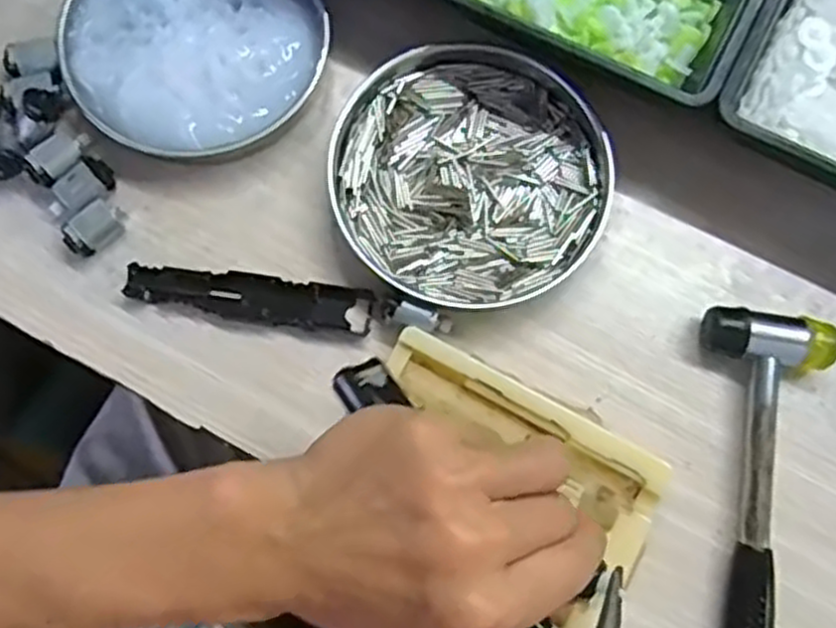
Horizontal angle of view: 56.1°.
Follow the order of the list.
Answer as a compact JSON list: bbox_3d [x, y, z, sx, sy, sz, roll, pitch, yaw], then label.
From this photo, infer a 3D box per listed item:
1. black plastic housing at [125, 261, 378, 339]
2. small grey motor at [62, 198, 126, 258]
[{"bbox_3d":[-0.081,-0.009,0.383,0.118,0.005,0.021,8,77,0],"label":"black plastic housing"},{"bbox_3d":[-0.158,-0.042,0.383,0.020,0.011,0.029,44,80,8],"label":"small grey motor"}]

